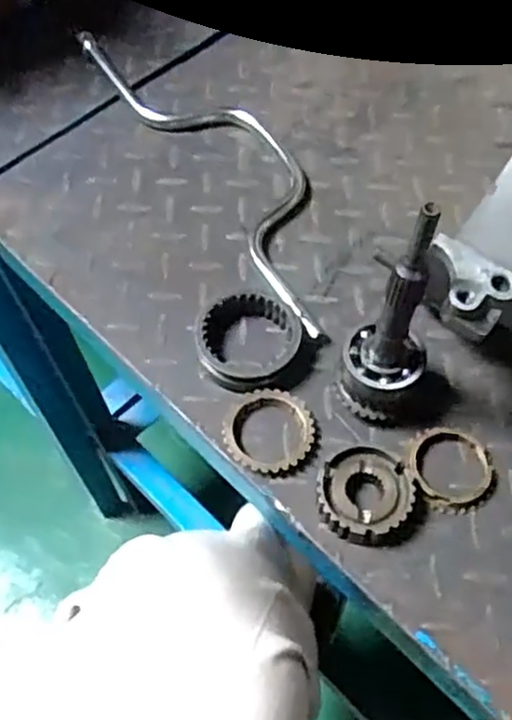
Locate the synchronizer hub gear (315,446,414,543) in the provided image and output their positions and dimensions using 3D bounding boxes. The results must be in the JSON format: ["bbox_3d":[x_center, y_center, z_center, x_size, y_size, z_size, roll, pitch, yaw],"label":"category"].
[{"bbox_3d":[0.064,0.081,0.436,0.054,0.021,0.056,-1,59,1],"label":"synchronizer hub gear"}]

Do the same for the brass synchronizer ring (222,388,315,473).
[{"bbox_3d":[0.008,0.045,0.460,0.057,0.014,0.053,-1,59,1],"label":"brass synchronizer ring"}]

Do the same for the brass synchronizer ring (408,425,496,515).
[{"bbox_3d":[0.121,0.067,0.449,0.052,0.015,0.055,-1,59,1],"label":"brass synchronizer ring"}]

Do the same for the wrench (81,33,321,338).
[{"bbox_3d":[-0.023,-0.165,0.578,0.082,0.020,0.351,-29,63,-13],"label":"wrench"}]

